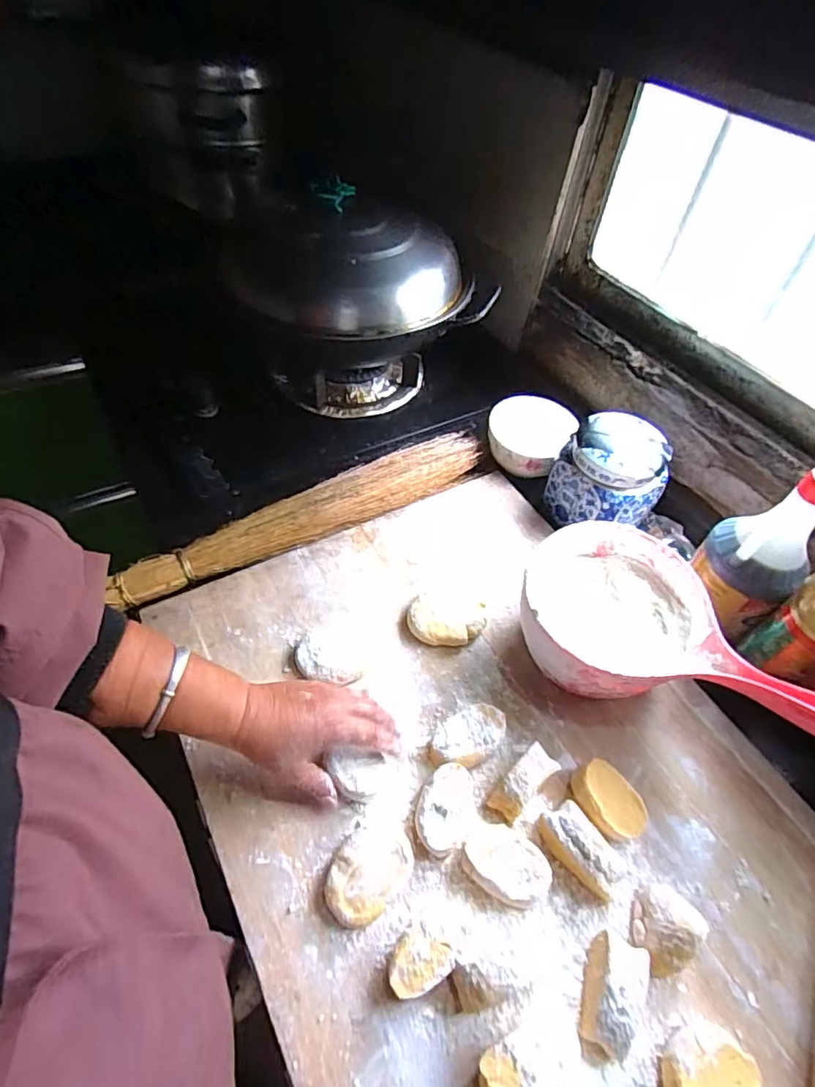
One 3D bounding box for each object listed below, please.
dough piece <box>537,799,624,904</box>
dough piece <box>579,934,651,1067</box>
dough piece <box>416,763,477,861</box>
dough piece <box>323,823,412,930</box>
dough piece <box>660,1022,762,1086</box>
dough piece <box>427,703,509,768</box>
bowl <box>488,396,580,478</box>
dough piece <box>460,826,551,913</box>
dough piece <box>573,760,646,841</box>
[{"bbox_3d":[0.133,0.232,0.418,0.031,0.037,0.067,-27,58,-23],"label":"dough piece"},{"bbox_3d":[0.133,0.298,0.362,0.035,0.035,0.067,25,54,15],"label":"dough piece"},{"bbox_3d":[0.032,0.208,0.432,0.045,0.025,0.060,22,53,13],"label":"dough piece"},{"bbox_3d":[-0.029,0.242,0.407,0.050,0.020,0.069,33,57,21],"label":"dough piece"},{"bbox_3d":[0.185,0.332,0.344,0.056,0.034,0.040,-23,56,-20],"label":"dough piece"},{"bbox_3d":[0.050,0.165,0.467,0.065,0.029,0.039,-20,55,-18],"label":"dough piece"},{"bbox_3d":[0.155,-0.138,0.710,0.101,0.051,0.104,2,51,-2],"label":"bowl"},{"bbox_3d":[0.074,0.238,0.413,0.061,0.022,0.047,26,54,16],"label":"dough piece"},{"bbox_3d":[0.159,0.206,0.440,0.037,0.031,0.059,-26,58,-22],"label":"dough piece"}]

